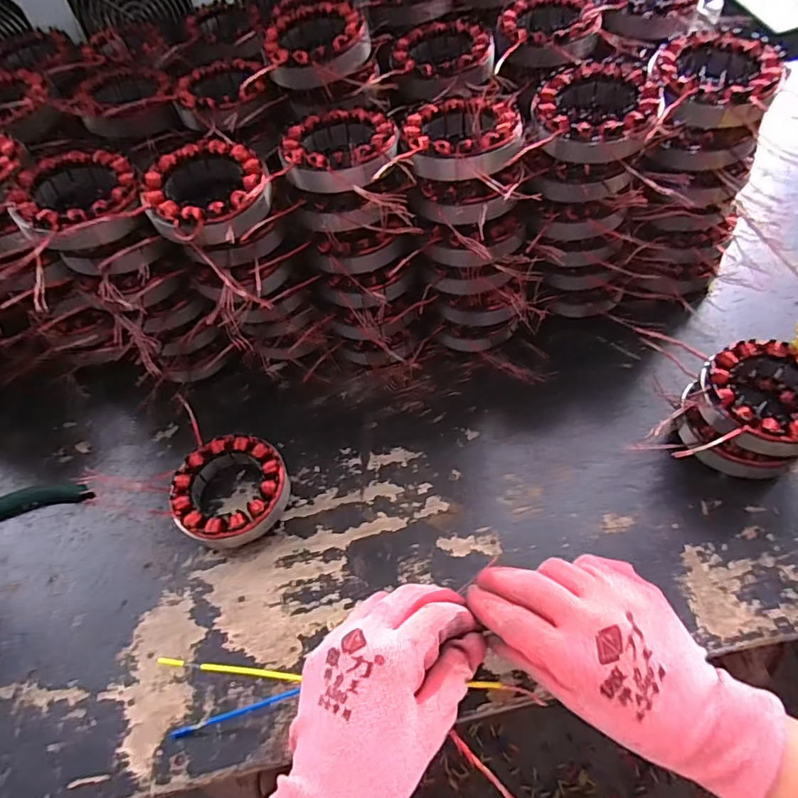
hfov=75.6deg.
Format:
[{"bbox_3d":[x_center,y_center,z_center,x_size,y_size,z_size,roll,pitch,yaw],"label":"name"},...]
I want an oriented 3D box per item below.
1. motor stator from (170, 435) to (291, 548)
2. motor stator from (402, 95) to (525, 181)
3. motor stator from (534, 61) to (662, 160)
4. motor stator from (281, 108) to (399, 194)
[{"bbox_3d":[-0.130,0.068,0.403,0.083,0.029,0.084,-10,56,-2],"label":"motor stator"},{"bbox_3d":[0.046,-0.190,0.374,0.082,0.028,0.088,-8,56,0],"label":"motor stator"},{"bbox_3d":[0.142,-0.209,0.373,0.085,0.029,0.092,10,58,11],"label":"motor stator"},{"bbox_3d":[-0.043,-0.184,0.376,0.085,0.023,0.091,-3,56,3],"label":"motor stator"}]

